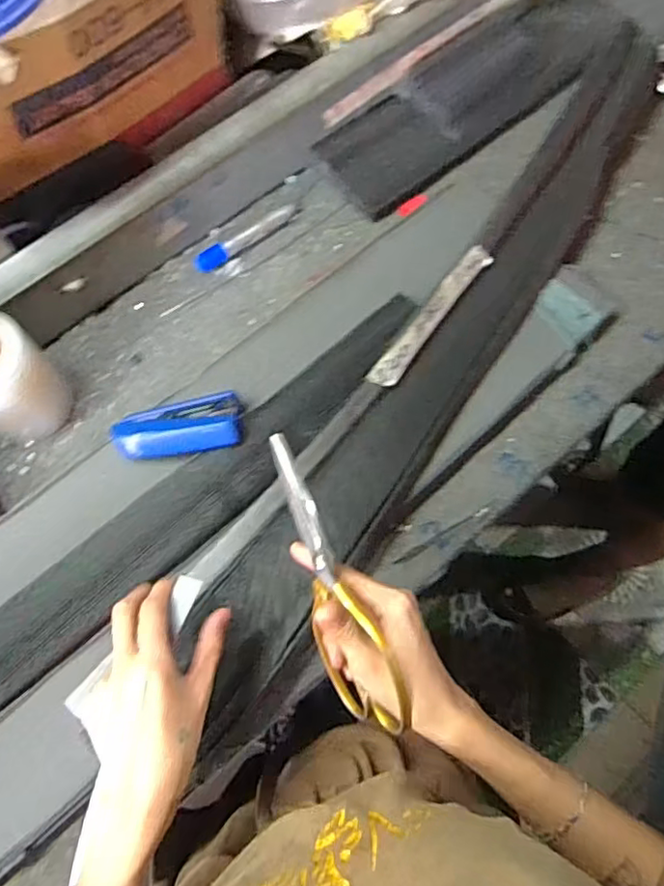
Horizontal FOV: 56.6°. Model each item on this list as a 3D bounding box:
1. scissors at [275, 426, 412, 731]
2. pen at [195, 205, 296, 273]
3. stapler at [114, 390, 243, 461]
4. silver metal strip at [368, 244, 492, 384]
[{"bbox_3d":[-0.002,0.090,0.399,0.041,0.061,0.199,-20,91,-6],"label":"scissors"},{"bbox_3d":[-0.088,-0.214,0.646,0.120,0.014,0.020,-30,71,-10],"label":"pen"},{"bbox_3d":[-0.132,-0.016,0.530,0.107,0.023,0.052,-8,68,-1],"label":"stapler"},{"bbox_3d":[0.089,-0.112,0.542,0.026,0.006,0.168,46,72,-27],"label":"silver metal strip"}]

